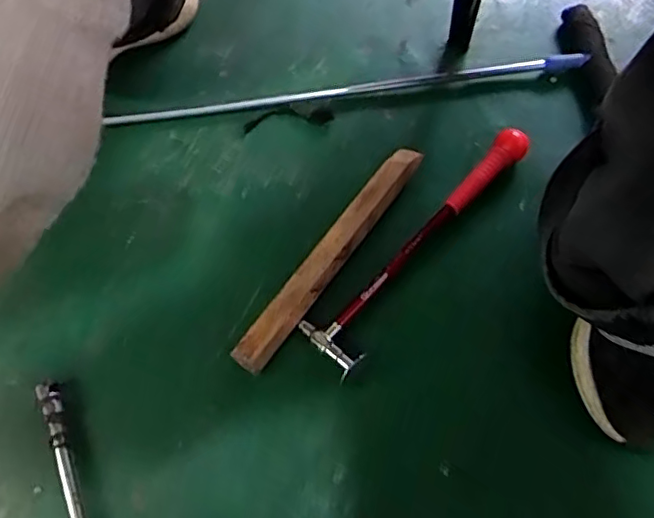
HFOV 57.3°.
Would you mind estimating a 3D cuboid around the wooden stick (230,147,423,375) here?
[{"bbox_3d":[0.005,-0.007,0.590,0.035,0.027,0.276,33,72,16],"label":"wooden stick"}]

